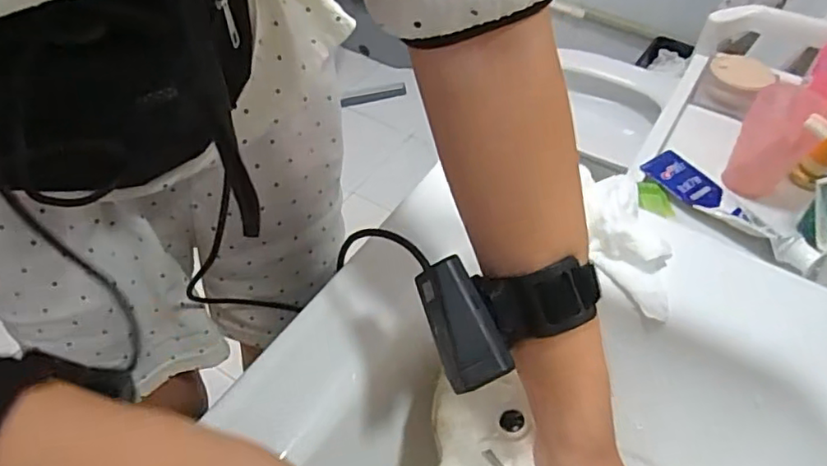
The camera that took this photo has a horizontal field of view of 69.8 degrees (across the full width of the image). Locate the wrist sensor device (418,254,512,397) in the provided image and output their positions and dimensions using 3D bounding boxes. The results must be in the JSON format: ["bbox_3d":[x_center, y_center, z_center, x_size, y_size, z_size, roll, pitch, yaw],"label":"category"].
[{"bbox_3d":[0.024,0.050,0.325,0.029,0.022,0.069,-18,79,-18],"label":"wrist sensor device"}]

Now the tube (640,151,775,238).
[{"bbox_3d":[0.315,-0.040,0.643,0.053,0.022,0.145,-22,54,-21],"label":"tube"}]

